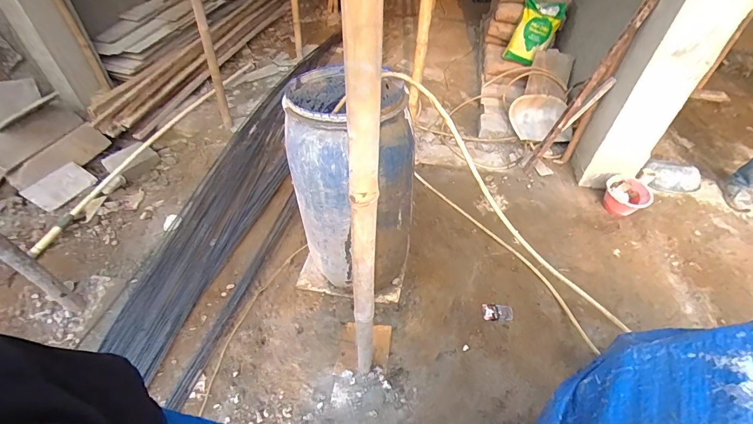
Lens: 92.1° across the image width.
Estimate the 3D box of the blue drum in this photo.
[{"bbox_3d":[-0.117,-0.107,1.539,0.439,0.861,0.490,-7,47,-10],"label":"blue drum"}]

